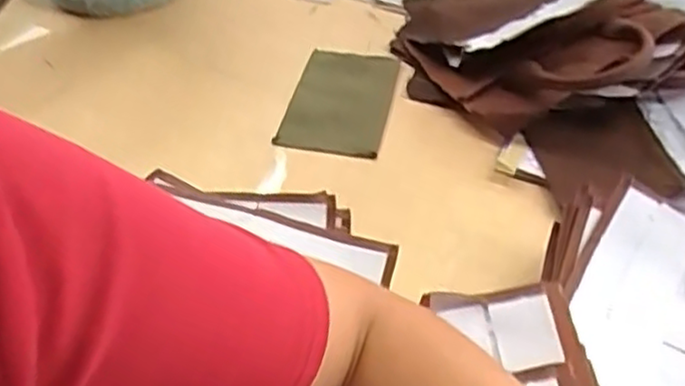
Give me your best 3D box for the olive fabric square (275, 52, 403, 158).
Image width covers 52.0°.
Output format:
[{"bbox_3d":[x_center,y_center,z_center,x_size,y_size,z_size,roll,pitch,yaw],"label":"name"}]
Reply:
[{"bbox_3d":[-0.002,-0.103,0.786,0.107,0.011,0.184,12,43,6],"label":"olive fabric square"}]

